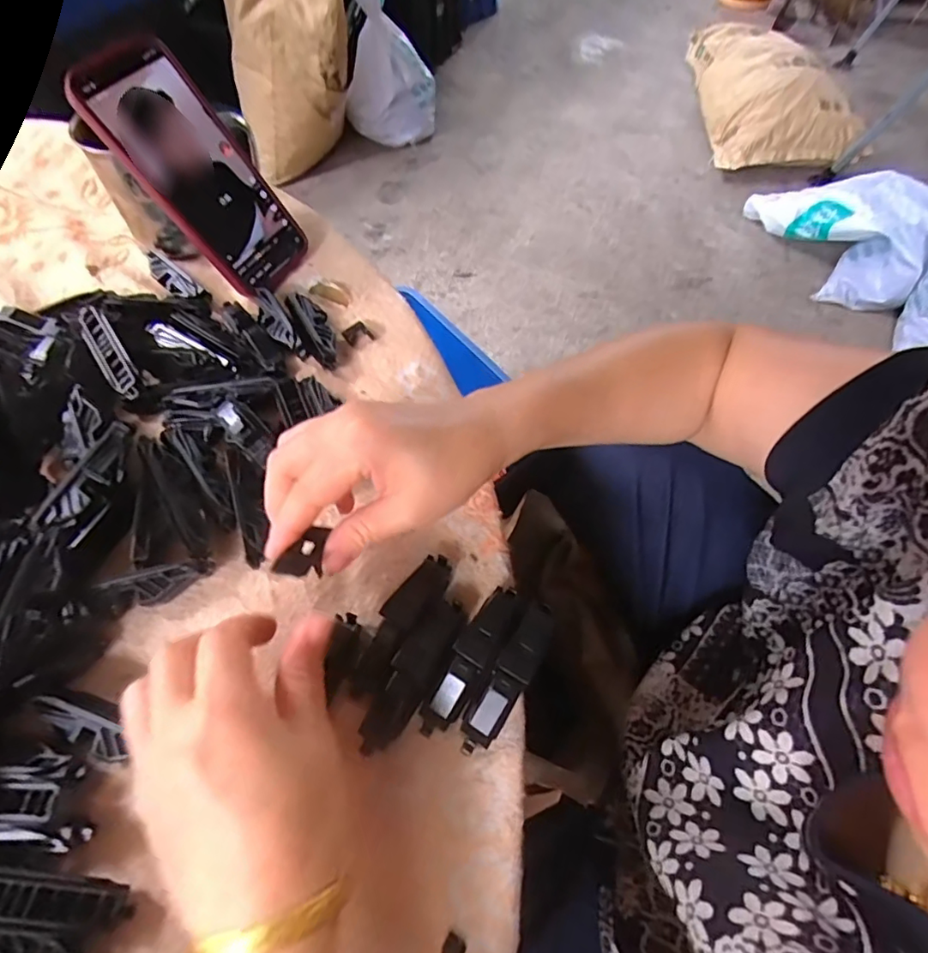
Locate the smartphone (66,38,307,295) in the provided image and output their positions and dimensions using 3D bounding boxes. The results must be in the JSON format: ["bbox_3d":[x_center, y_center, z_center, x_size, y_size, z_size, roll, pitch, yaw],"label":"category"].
[{"bbox_3d":[-0.178,-0.207,0.369,0.020,0.157,0.073,11,58,45],"label":"smartphone"}]

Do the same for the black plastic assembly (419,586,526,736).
[{"bbox_3d":[0.004,0.091,0.273,0.019,0.020,0.081,28,62,15],"label":"black plastic assembly"}]

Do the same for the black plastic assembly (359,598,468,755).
[{"bbox_3d":[-0.024,0.098,0.268,0.021,0.019,0.081,28,62,15],"label":"black plastic assembly"}]

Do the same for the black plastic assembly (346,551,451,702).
[{"bbox_3d":[-0.032,0.077,0.281,0.020,0.021,0.081,27,62,15],"label":"black plastic assembly"}]

